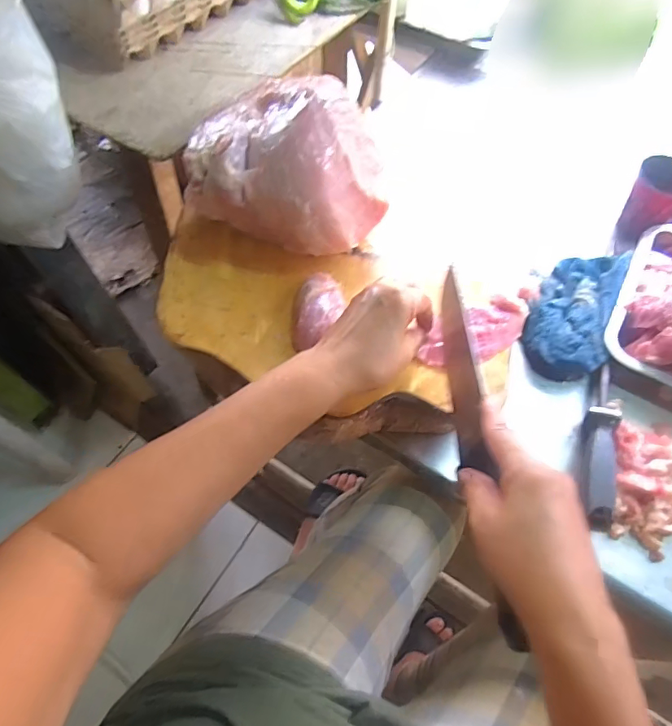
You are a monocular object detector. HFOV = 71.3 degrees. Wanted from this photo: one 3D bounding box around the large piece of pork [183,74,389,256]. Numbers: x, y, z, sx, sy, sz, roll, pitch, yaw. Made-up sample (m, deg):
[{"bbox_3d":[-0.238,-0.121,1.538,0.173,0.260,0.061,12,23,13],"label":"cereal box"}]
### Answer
[{"bbox_3d":[-0.041,-0.197,0.486,0.190,0.131,0.146,12,62,4],"label":"large piece of pork"}]

